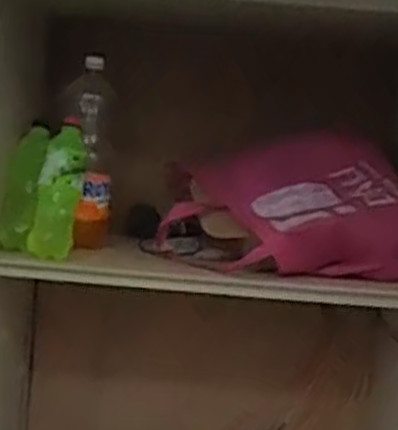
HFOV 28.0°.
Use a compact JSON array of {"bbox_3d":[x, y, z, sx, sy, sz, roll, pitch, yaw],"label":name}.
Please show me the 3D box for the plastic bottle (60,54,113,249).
[{"bbox_3d":[-0.178,-0.098,1.299,0.080,0.298,0.104,3,6,-21],"label":"plastic bottle"}]

